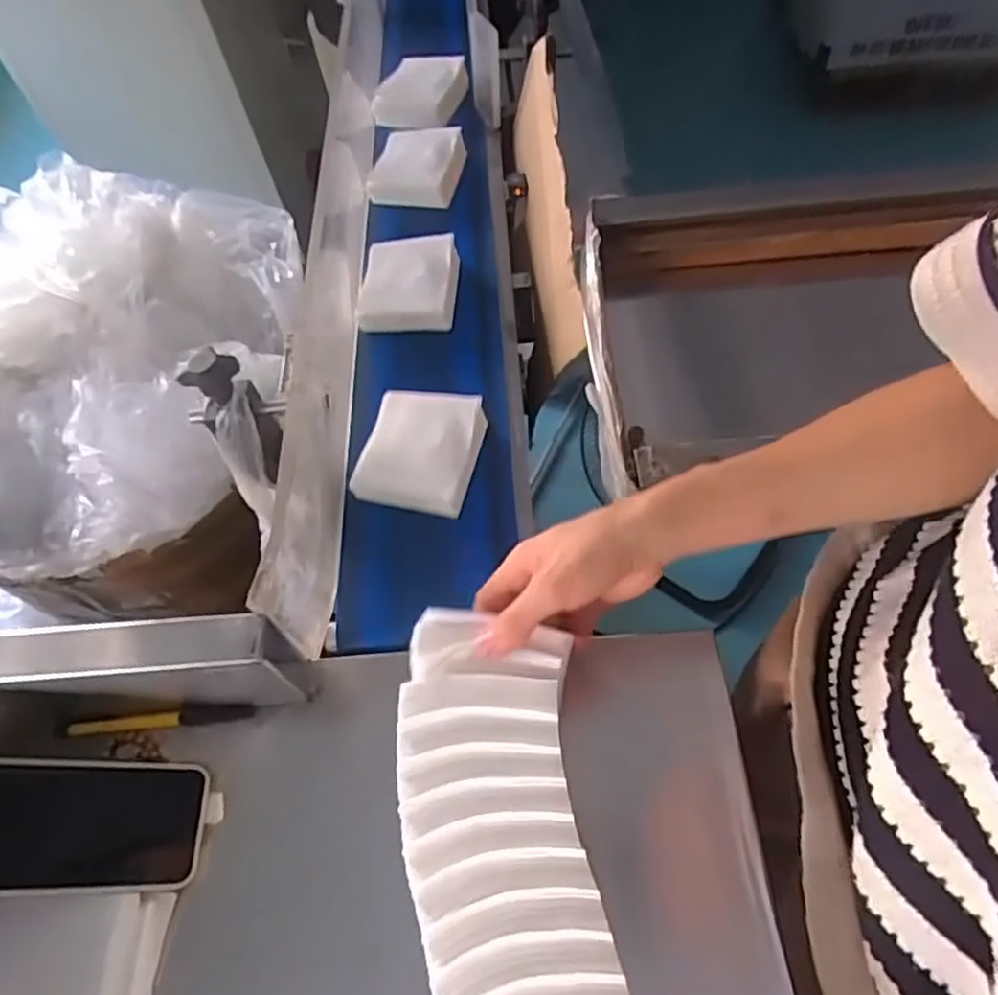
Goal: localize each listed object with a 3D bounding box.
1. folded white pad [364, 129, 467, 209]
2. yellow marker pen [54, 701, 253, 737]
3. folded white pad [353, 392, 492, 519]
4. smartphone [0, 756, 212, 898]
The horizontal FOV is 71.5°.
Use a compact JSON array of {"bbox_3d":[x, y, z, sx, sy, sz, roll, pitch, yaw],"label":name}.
[{"bbox_3d":[-0.091,-0.383,0.797,0.095,0.035,0.107,7,61,9],"label":"folded white pad"},{"bbox_3d":[-0.248,0.160,0.502,0.135,0.014,0.014,-7,60,0],"label":"yellow marker pen"},{"bbox_3d":[-0.064,-0.042,0.582,0.092,0.021,0.105,14,70,8],"label":"folded white pad"},{"bbox_3d":[-0.267,0.204,0.433,0.152,0.013,0.076,12,56,-25],"label":"smartphone"}]

